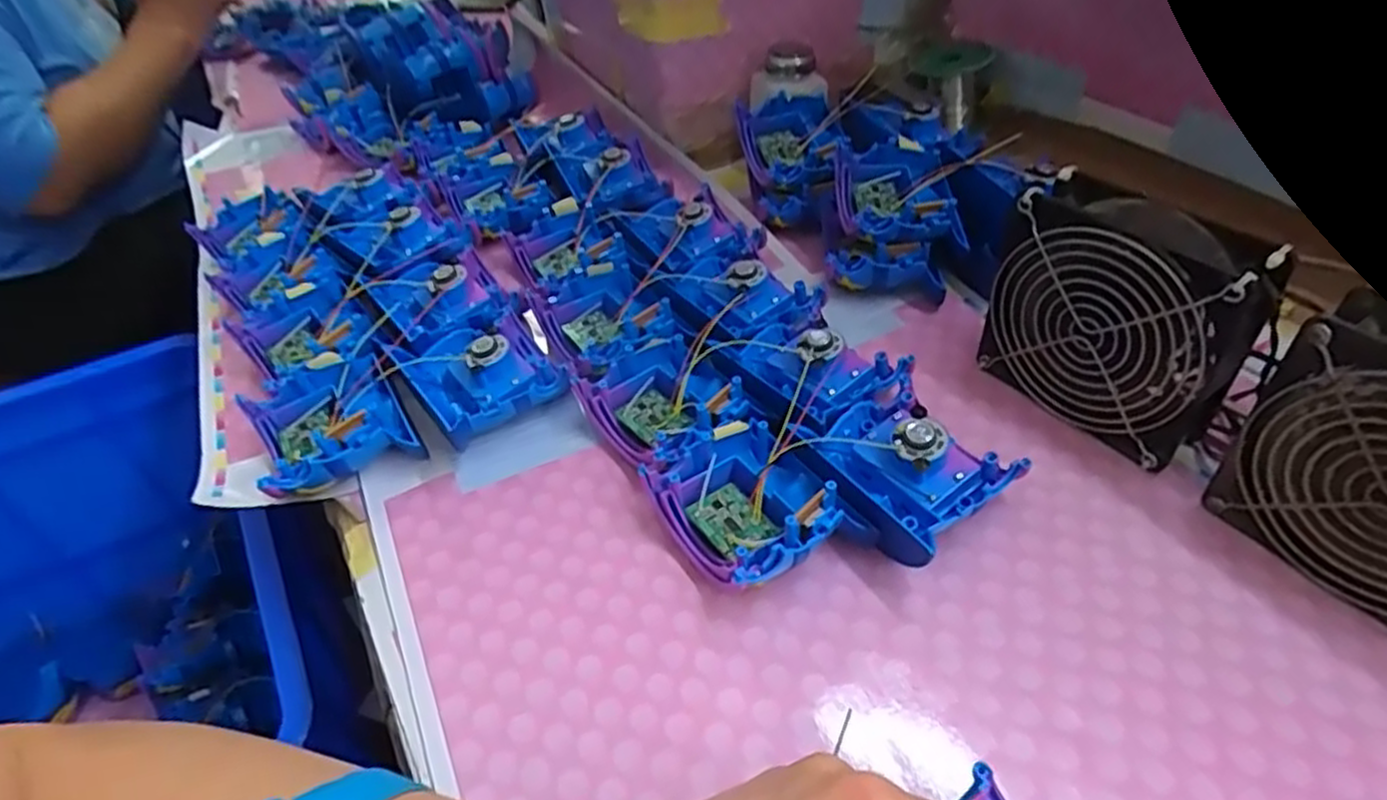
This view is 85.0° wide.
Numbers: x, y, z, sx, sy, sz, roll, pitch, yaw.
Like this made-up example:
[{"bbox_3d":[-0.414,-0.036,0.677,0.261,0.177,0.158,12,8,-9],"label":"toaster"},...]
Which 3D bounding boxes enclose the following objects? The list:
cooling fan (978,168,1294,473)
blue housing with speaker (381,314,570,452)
[{"bbox_3d":[0.222,-0.041,0.400,0.048,0.117,0.120,-26,45,-22],"label":"cooling fan"},{"bbox_3d":[-0.125,-0.015,0.449,0.084,0.045,0.079,-26,45,-22],"label":"blue housing with speaker"}]

